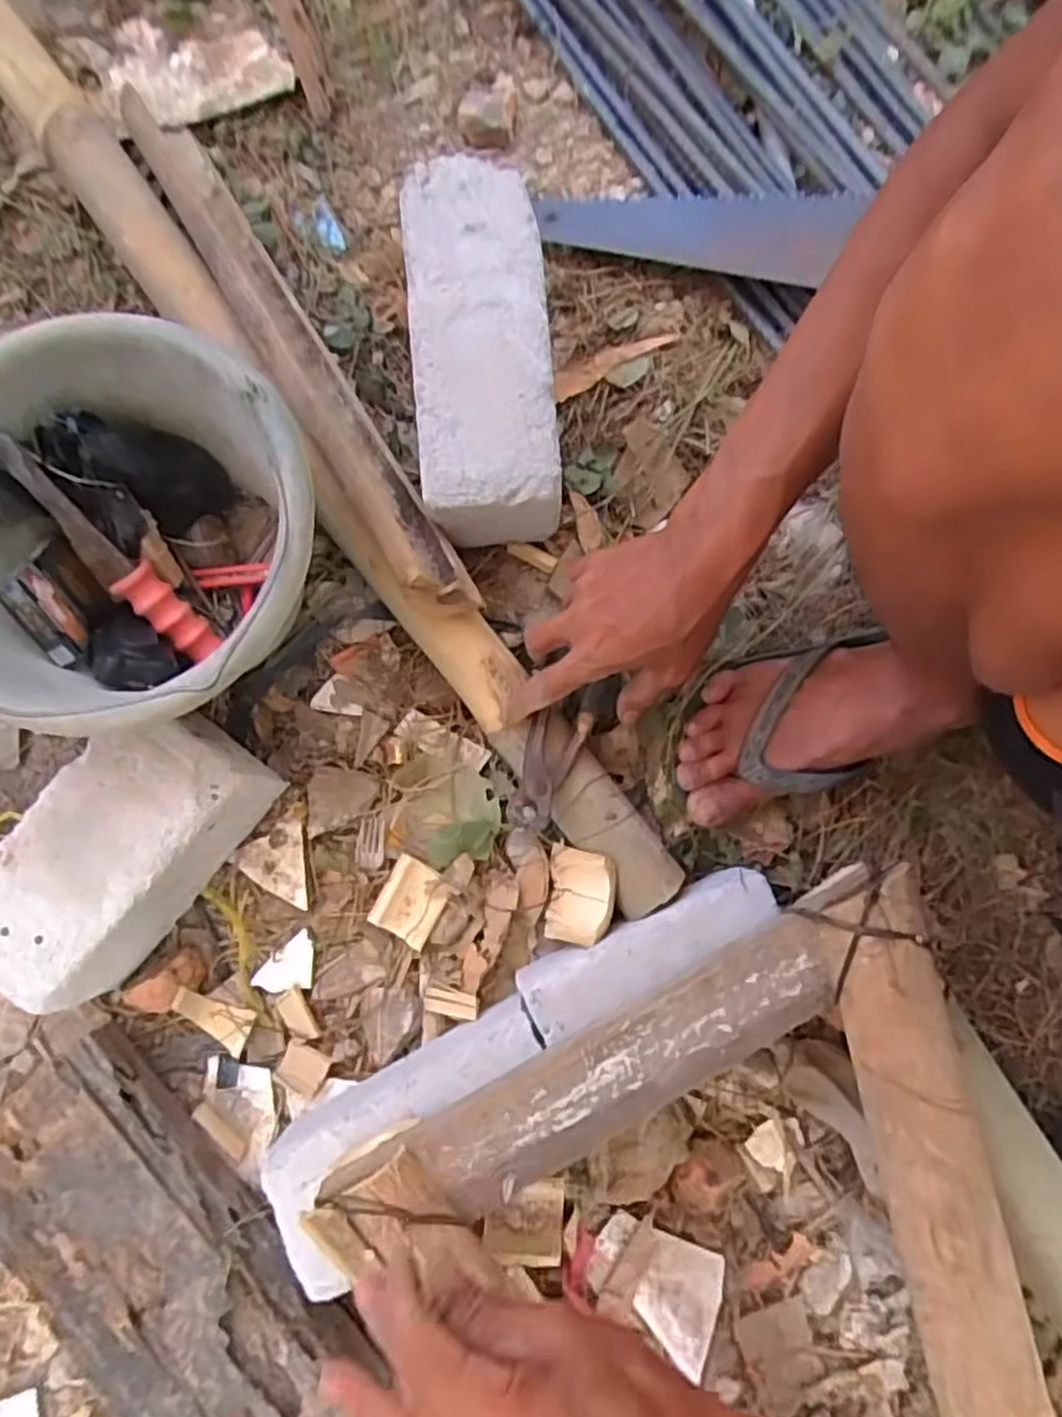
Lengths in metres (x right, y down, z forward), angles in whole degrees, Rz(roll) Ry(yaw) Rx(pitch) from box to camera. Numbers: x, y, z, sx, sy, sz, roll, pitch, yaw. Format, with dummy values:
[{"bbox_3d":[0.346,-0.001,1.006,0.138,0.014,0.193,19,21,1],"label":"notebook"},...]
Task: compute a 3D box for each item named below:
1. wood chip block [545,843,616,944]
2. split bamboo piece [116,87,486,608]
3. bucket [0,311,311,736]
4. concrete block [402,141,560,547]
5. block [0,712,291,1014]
[{"bbox_3d":[0.035,0.136,0.549,0.017,0.058,0.065,-2,87,-43],"label":"wood chip block"},{"bbox_3d":[-0.185,-0.281,0.573,0.051,0.061,0.489,-30,79,-6],"label":"split bamboo piece"},{"bbox_3d":[-0.248,-0.104,0.528,0.220,0.181,0.238,0,78,1],"label":"bucket"},{"bbox_3d":[-0.037,-0.264,0.577,0.097,0.103,0.258,-5,78,-1],"label":"concrete block"},{"bbox_3d":[-0.280,0.101,0.541,0.109,0.102,0.206,40,81,8],"label":"block"}]

